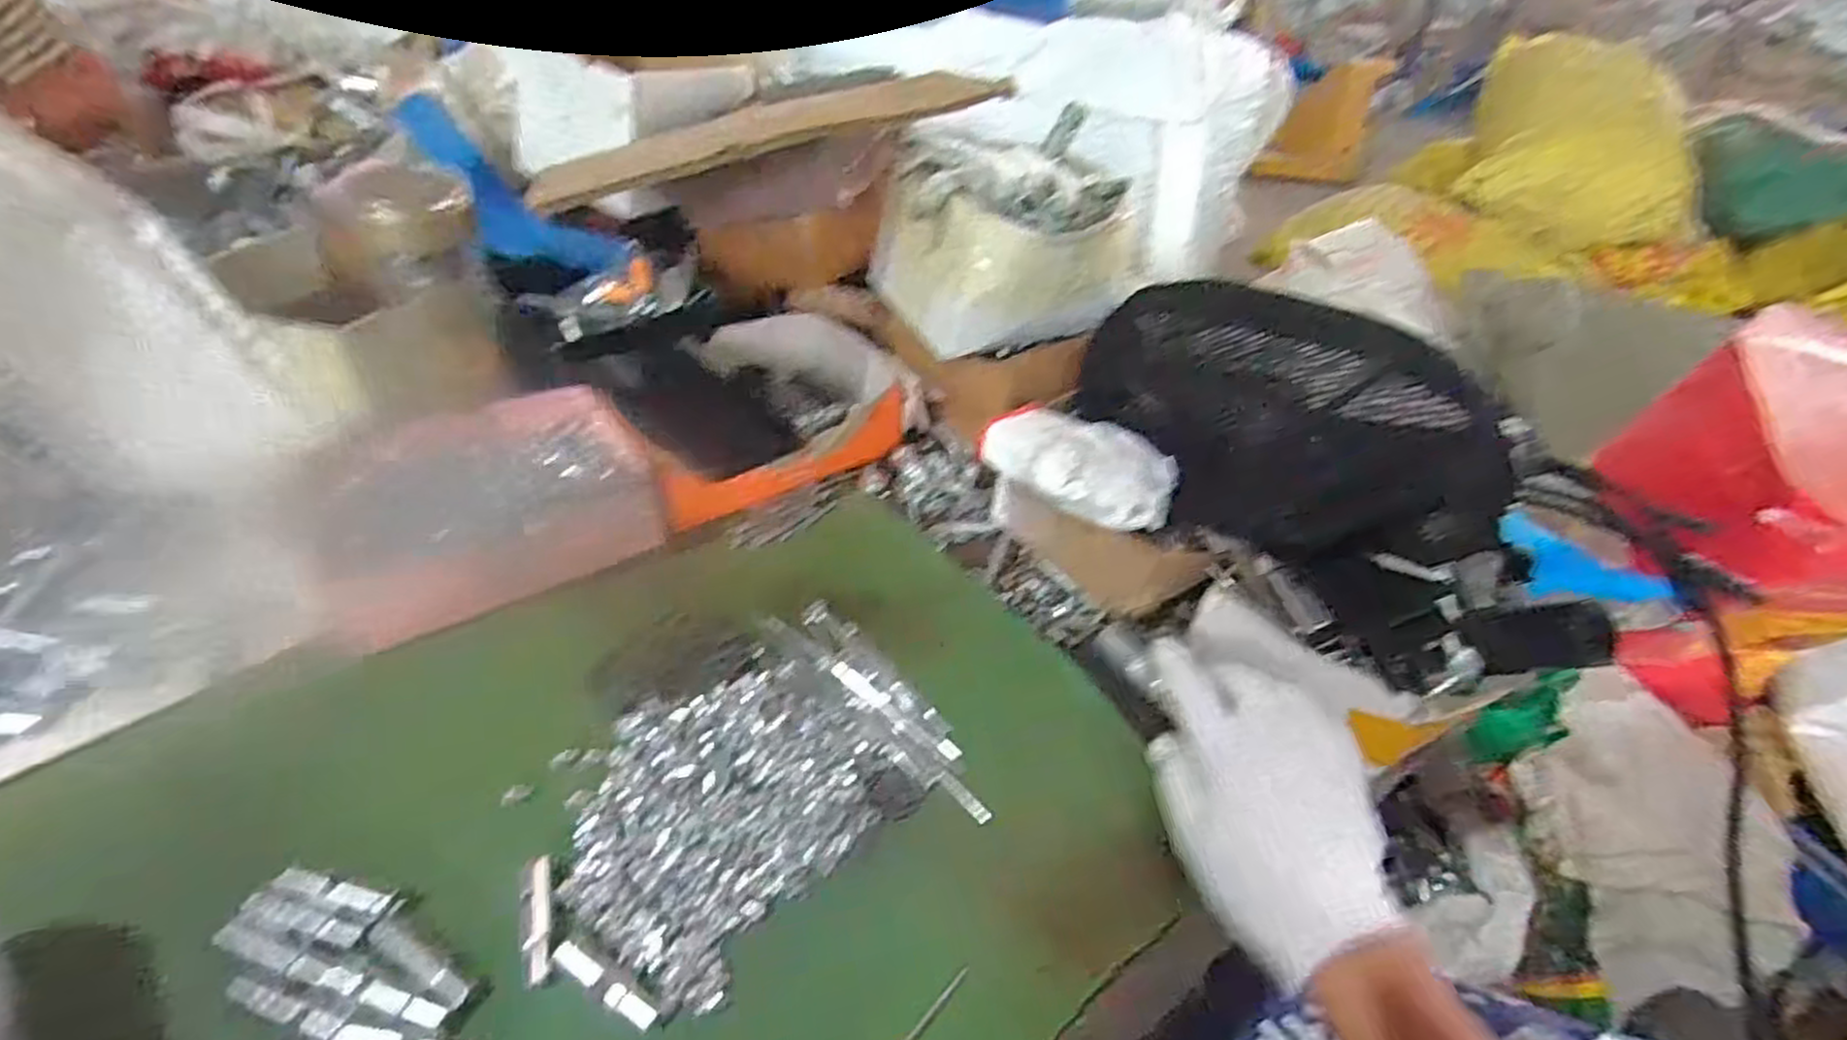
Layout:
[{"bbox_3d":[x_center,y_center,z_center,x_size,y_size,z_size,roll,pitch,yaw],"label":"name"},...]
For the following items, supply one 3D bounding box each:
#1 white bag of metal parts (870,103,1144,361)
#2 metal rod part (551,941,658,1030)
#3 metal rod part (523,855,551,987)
[{"bbox_3d":[0.055,-0.183,0.514,0.138,0.105,0.146,-13,45,-22],"label":"white bag of metal parts"},{"bbox_3d":[-0.127,0.183,0.308,0.050,0.004,0.009,24,43,18],"label":"metal rod part"},{"bbox_3d":[-0.162,0.166,0.325,0.010,0.004,0.051,-8,43,-18],"label":"metal rod part"}]

